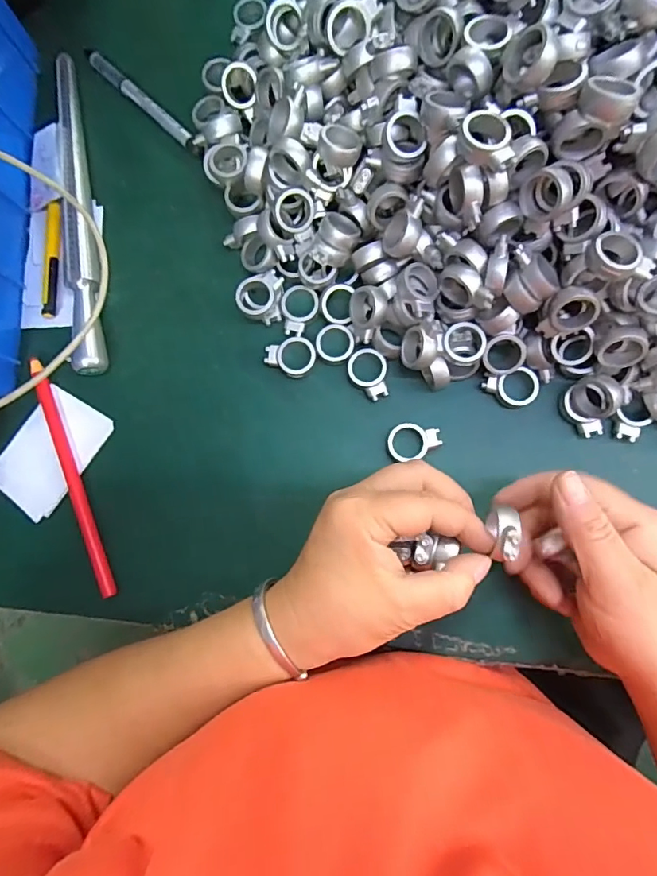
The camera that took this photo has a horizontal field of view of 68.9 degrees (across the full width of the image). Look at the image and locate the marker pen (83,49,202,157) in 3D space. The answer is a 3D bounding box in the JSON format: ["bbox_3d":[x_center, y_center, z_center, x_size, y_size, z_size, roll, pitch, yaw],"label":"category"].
[{"bbox_3d":[-0.131,-0.238,0.340,0.111,0.007,0.011,43,89,7],"label":"marker pen"}]

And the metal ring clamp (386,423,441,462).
[{"bbox_3d":[0.055,0.002,0.309,0.033,0.010,0.023,-4,84,4],"label":"metal ring clamp"}]

